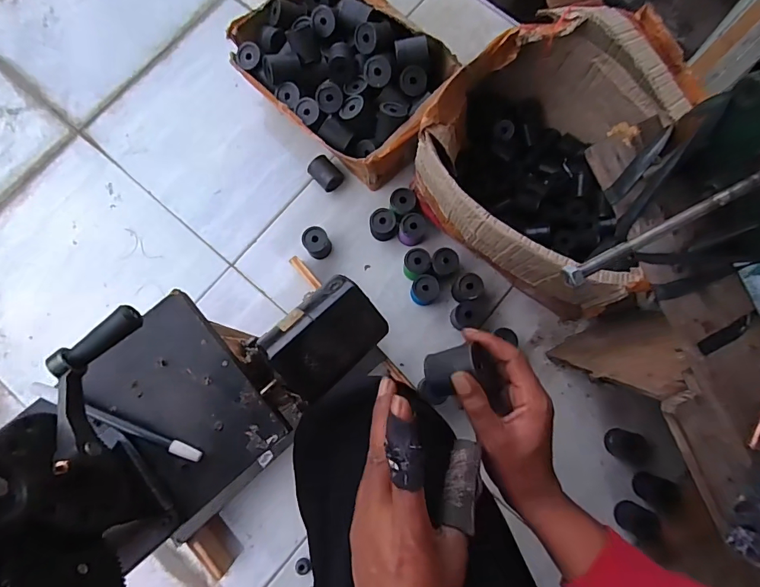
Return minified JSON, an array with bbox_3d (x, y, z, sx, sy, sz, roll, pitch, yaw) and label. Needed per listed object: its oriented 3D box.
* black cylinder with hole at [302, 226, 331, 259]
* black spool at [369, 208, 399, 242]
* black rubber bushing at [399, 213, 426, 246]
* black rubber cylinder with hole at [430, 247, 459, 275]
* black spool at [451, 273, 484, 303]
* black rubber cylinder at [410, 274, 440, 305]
[{"bbox_3d":[-0.107,-0.086,0.730,0.043,0.051,0.042,0,80,1],"label":"black cylinder with hole"},{"bbox_3d":[0.007,-0.116,0.735,0.047,0.047,0.049,-4,80,0],"label":"black spool"},{"bbox_3d":[0.055,-0.107,0.730,0.046,0.049,0.044,-2,80,1],"label":"black rubber bushing"},{"bbox_3d":[0.108,-0.050,0.721,0.045,0.045,0.049,-9,80,-1],"label":"black rubber cylinder with hole"},{"bbox_3d":[0.144,-0.008,0.712,0.048,0.047,0.044,-18,80,-2],"label":"black spool"},{"bbox_3d":[0.074,-0.005,0.716,0.044,0.051,0.044,0,80,1],"label":"black rubber cylinder"}]

